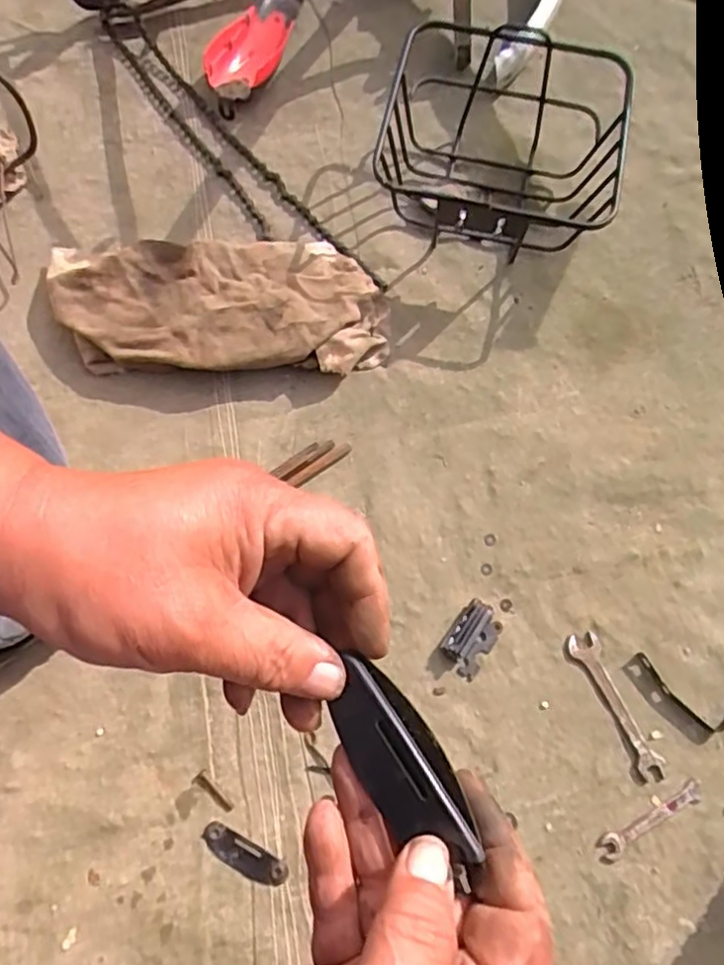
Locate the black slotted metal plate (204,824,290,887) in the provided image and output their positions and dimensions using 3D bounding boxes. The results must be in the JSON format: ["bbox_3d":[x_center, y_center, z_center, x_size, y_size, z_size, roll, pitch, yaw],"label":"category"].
[{"bbox_3d":[-0.110,0.350,0.611,0.087,0.004,0.025,27,73,6],"label":"black slotted metal plate"}]

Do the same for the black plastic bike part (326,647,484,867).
[{"bbox_3d":[0.013,0.096,0.228,0.028,0.015,0.072,-30,68,-11],"label":"black plastic bike part"}]

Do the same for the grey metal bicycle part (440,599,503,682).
[{"bbox_3d":[0.113,0.159,0.666,0.045,0.019,0.073,35,74,9],"label":"grey metal bicycle part"}]

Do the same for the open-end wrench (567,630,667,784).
[{"bbox_3d":[0.256,0.224,0.657,0.031,0.004,0.152,-23,75,-9],"label":"open-end wrench"}]

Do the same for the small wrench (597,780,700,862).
[{"bbox_3d":[0.278,0.324,0.626,0.113,0.004,0.022,-27,75,-10],"label":"small wrench"}]

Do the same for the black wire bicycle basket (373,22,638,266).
[{"bbox_3d":[0.157,-0.387,0.754,0.258,0.129,0.248,10,72,1],"label":"black wire bicycle basket"}]

